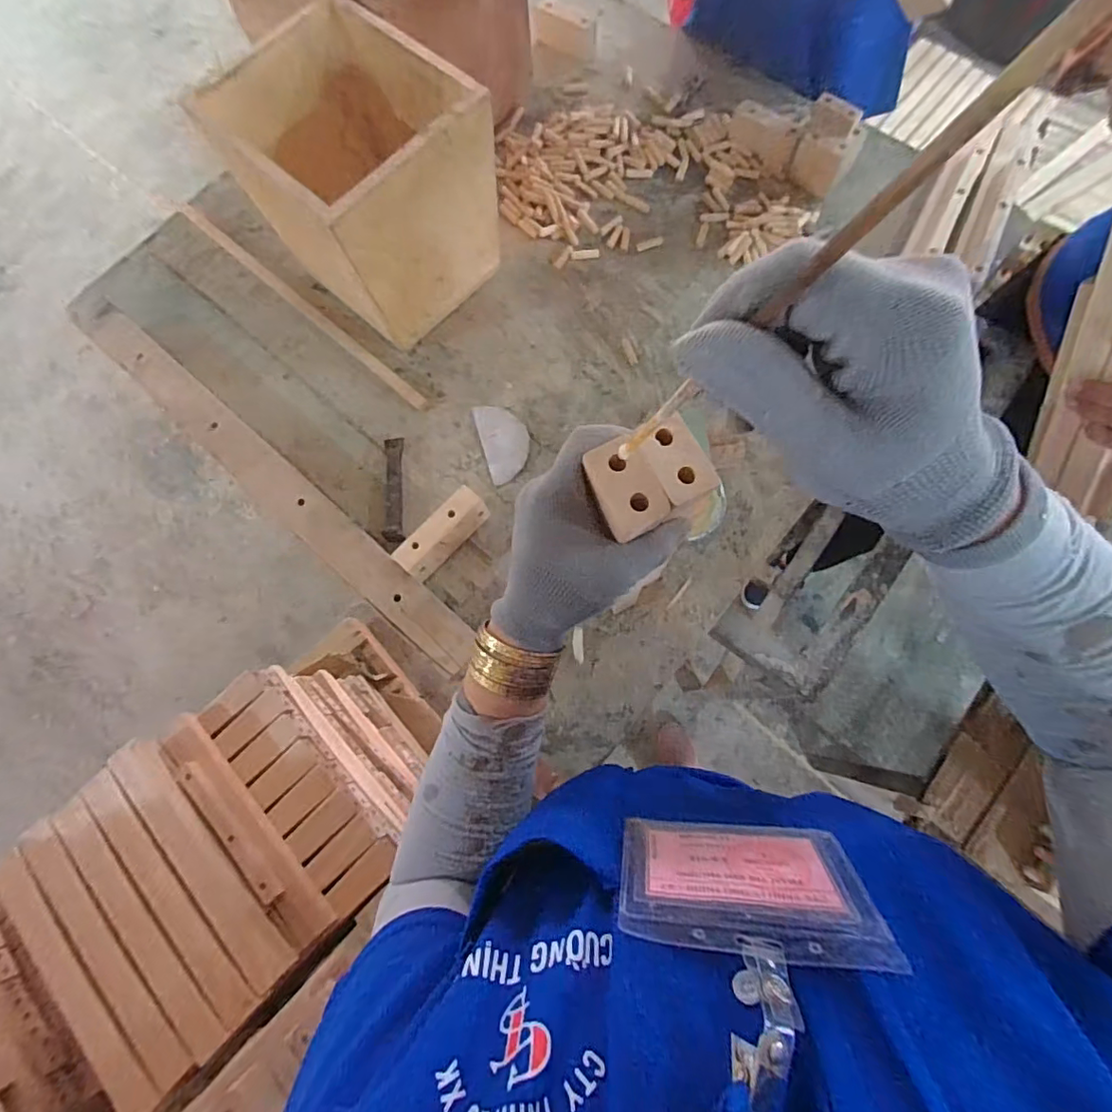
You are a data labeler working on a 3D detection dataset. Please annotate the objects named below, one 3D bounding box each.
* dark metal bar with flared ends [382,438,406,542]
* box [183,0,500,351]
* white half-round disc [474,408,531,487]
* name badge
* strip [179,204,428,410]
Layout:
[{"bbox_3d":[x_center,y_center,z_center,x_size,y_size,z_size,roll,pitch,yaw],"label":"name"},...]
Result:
[{"bbox_3d":[-0.203,-0.086,0.674,0.023,0.013,0.142,-6,74,-2],"label":"dark metal bar with flared ends"},{"bbox_3d":[-0.228,-0.444,0.662,0.252,0.232,0.214,42,81,13],"label":"box"},{"bbox_3d":[-0.066,-0.150,0.697,0.060,0.013,0.103,-16,74,-5],"label":"white half-round disc"},{"bbox_3d":[0.081,0.141,0.235,0.100,0.082,0.004,-1,94,11],"label":"name badge"},{"bbox_3d":[-0.375,-0.366,0.772,0.534,0.014,0.020,41,81,12],"label":"strip"}]

